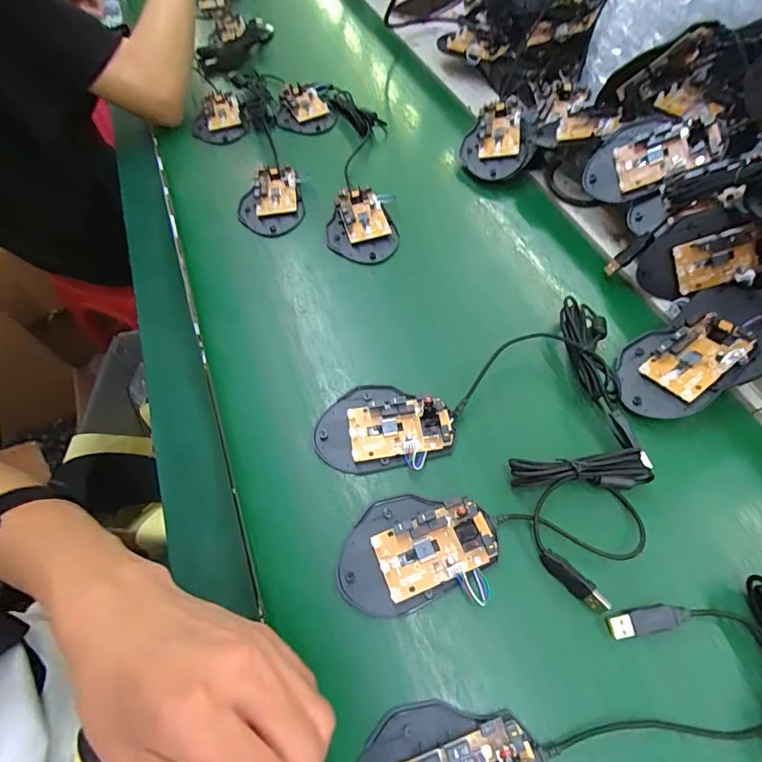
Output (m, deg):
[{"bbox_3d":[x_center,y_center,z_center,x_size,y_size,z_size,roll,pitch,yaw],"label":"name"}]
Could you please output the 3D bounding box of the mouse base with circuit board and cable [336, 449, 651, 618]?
[{"bbox_3d":[0.079,0.103,0.301,0.212,0.025,0.087,-5,59,0],"label":"mouse base with circuit board and cable"}]

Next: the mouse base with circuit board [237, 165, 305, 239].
[{"bbox_3d":[-0.129,-0.209,0.509,0.074,0.018,0.108,-13,59,-4],"label":"mouse base with circuit board"}]

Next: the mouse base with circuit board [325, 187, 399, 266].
[{"bbox_3d":[-0.021,-0.166,0.474,0.073,0.019,0.100,-4,59,1],"label":"mouse base with circuit board"}]

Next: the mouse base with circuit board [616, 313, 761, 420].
[{"bbox_3d":[0.243,-0.016,0.356,0.113,0.024,0.072,-33,49,7],"label":"mouse base with circuit board"}]

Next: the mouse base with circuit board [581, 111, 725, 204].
[{"bbox_3d":[0.247,-0.209,0.412,0.107,0.016,0.069,-11,84,39],"label":"mouse base with circuit board"}]

